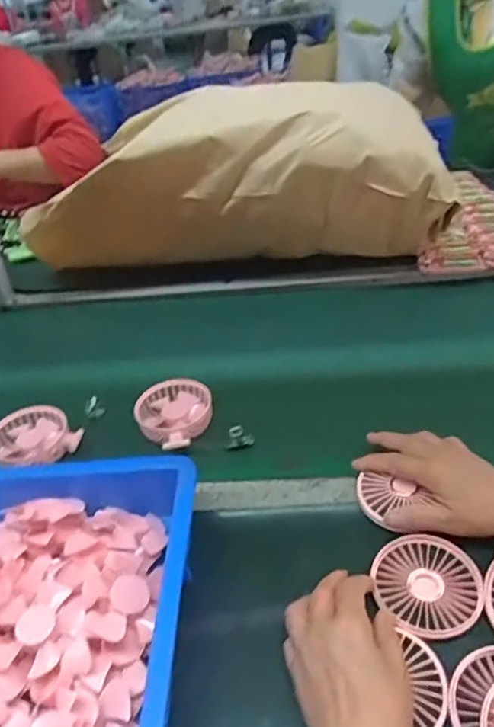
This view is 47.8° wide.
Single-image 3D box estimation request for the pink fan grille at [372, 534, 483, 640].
[{"bbox_3d":[0.150,0.184,0.467,0.086,0.011,0.085,-5,35,4],"label":"pink fan grille"}]

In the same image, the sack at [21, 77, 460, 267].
[{"bbox_3d":[-0.011,-0.346,1.001,0.679,0.202,0.364,-2,36,8],"label":"sack"}]

